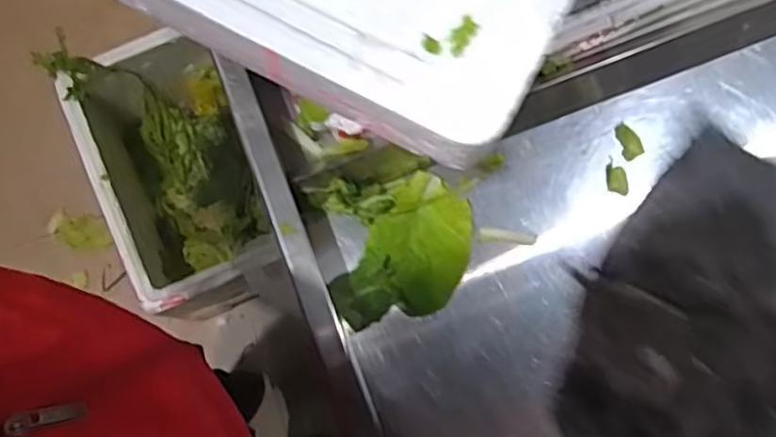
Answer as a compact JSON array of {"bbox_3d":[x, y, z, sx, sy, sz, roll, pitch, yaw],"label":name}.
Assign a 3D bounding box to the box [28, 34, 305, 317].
[{"bbox_3d":[-0.367,-0.063,1.228,0.232,0.275,0.452,-21,79,-6],"label":"box"}]

